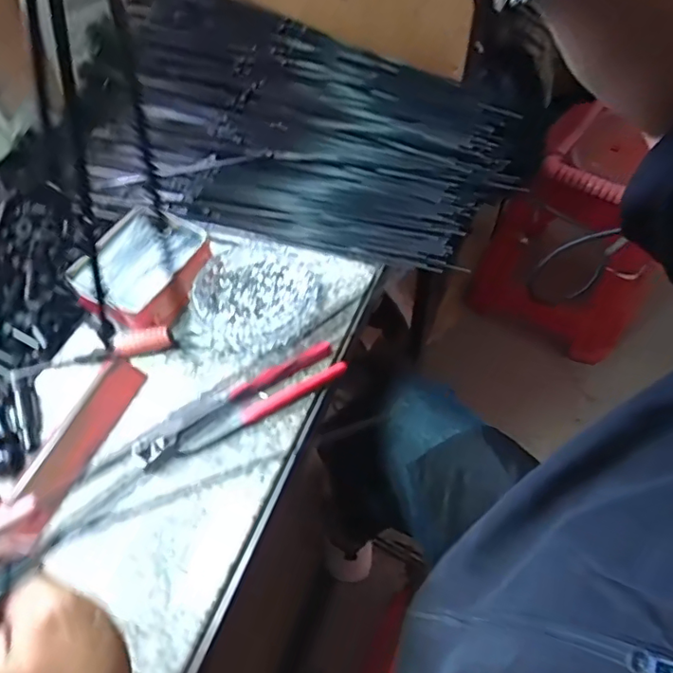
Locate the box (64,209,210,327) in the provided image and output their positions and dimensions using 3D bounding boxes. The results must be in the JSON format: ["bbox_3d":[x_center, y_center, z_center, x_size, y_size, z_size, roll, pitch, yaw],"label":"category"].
[{"bbox_3d":[-0.194,-0.073,0.569,0.113,0.033,0.130,23,58,18],"label":"box"}]

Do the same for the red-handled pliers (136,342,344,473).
[{"bbox_3d":[-0.083,0.058,0.496,0.192,0.017,0.043,-27,58,-16],"label":"red-handled pliers"}]

